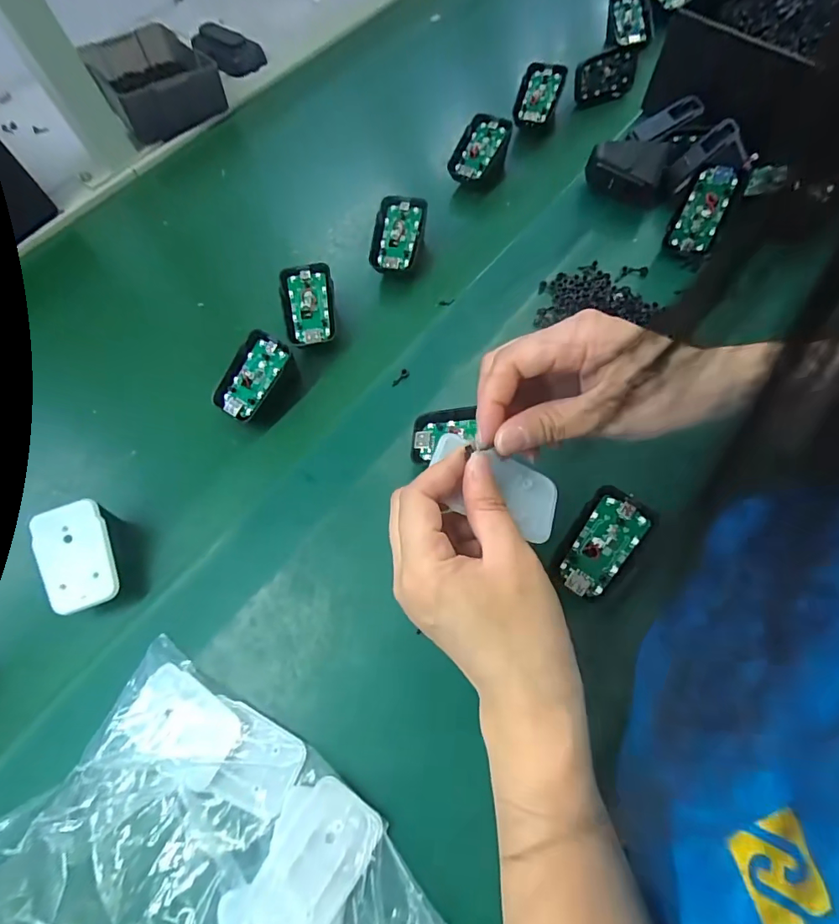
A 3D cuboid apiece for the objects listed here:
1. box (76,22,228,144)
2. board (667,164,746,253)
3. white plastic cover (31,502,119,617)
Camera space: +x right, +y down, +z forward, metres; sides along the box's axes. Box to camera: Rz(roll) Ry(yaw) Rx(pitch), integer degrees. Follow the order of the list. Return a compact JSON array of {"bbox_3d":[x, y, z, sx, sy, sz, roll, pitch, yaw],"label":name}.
[{"bbox_3d":[-0.314,-0.449,0.555,0.118,0.052,0.155,-33,68,-12],"label":"box"},{"bbox_3d":[0.241,-0.214,0.401,0.036,0.065,0.009,20,43,10],"label":"board"},{"bbox_3d":[-0.226,0.062,0.309,0.044,0.004,0.068,-17,83,-7],"label":"white plastic cover"}]

